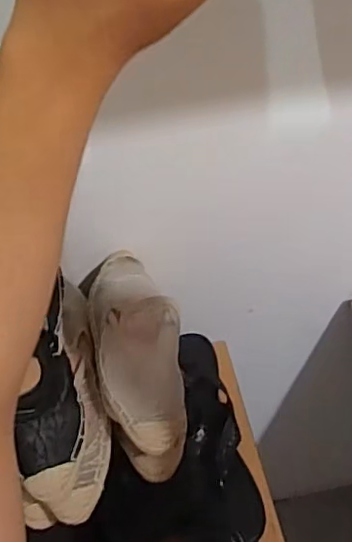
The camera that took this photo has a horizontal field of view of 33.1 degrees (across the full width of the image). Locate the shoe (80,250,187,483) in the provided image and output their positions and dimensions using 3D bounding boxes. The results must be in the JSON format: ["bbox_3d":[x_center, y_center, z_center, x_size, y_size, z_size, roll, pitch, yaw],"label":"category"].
[{"bbox_3d":[-0.049,0.078,0.703,0.090,0.103,0.306,-14,44,-9],"label":"shoe"}]

